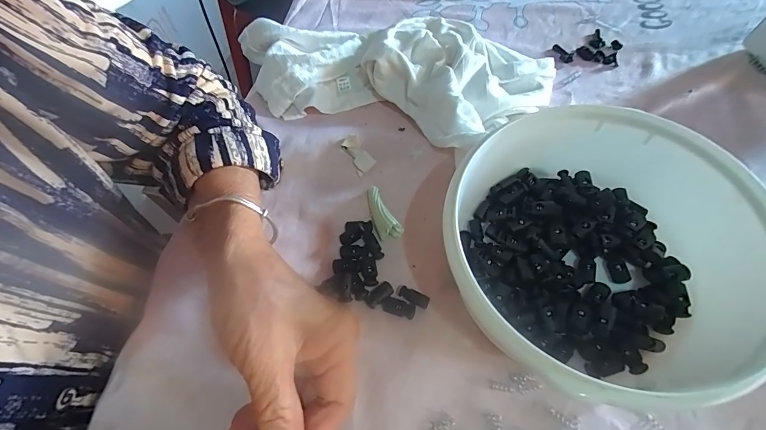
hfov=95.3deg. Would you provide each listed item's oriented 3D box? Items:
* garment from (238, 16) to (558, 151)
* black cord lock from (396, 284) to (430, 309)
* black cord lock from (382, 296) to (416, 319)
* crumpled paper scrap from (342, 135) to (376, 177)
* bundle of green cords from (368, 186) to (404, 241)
[{"bbox_3d":[-0.002,-0.142,0.336,0.299,0.044,0.144,19,62,16],"label":"garment"},{"bbox_3d":[0.020,0.057,0.243,0.024,0.004,0.009,25,64,18],"label":"black cord lock"},{"bbox_3d":[0.011,0.063,0.239,0.022,0.004,0.011,16,62,14],"label":"black cord lock"},{"bbox_3d":[-0.022,-0.051,0.294,0.017,0.004,0.037,-36,71,5],"label":"crumpled paper scrap"},{"bbox_3d":[0.000,-0.004,0.270,0.018,0.017,0.043,-17,59,-5],"label":"bundle of green cords"}]

